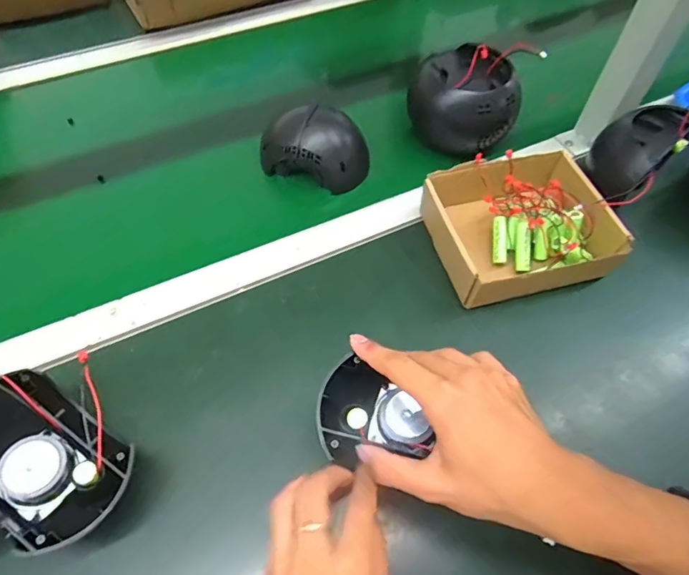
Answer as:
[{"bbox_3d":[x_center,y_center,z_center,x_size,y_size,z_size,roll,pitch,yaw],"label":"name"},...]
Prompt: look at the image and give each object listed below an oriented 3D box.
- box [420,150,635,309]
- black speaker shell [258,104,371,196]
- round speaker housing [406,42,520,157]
[{"bbox_3d":[0.180,-0.061,0.493,0.168,0.056,0.154,-11,59,-8],"label":"box"},{"bbox_3d":[-0.034,-0.166,0.558,0.124,0.055,0.077,12,59,6],"label":"black speaker shell"},{"bbox_3d":[0.140,-0.225,0.571,0.125,0.116,0.084,13,59,6],"label":"round speaker housing"}]

